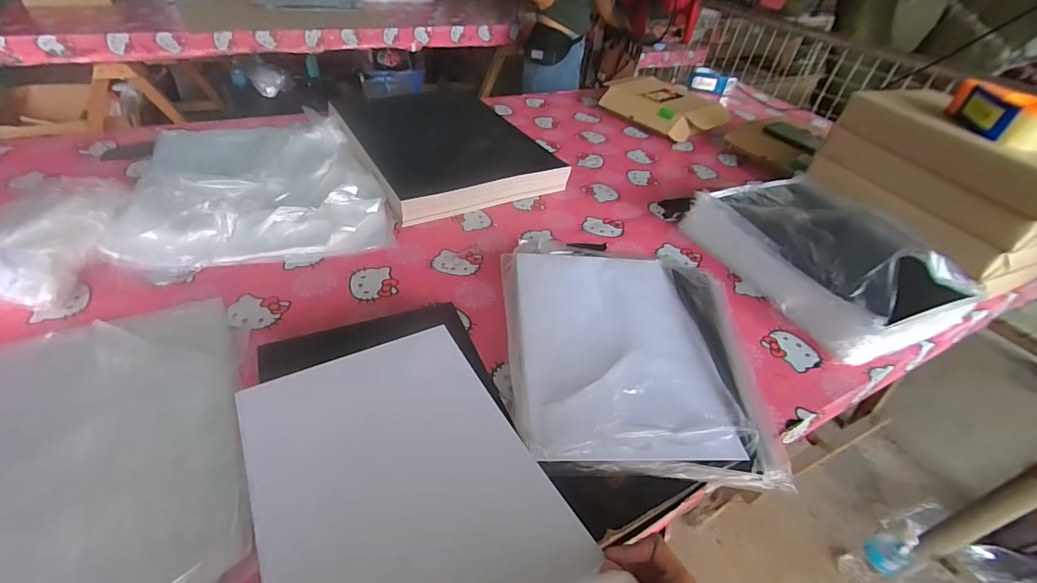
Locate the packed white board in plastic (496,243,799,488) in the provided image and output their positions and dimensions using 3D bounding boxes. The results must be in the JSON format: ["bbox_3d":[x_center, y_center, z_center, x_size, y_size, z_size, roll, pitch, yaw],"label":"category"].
[{"bbox_3d":[0.158,0.062,0.665,0.348,0.033,0.411,4,41,-2],"label":"packed white board in plastic"}]

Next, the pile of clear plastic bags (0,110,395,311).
[{"bbox_3d":[-0.596,-0.212,0.852,0.596,0.089,0.534,-16,45,-24],"label":"pile of clear plastic bags"}]

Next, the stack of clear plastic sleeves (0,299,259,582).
[{"bbox_3d":[-0.471,0.175,0.481,0.323,0.020,0.410,-14,45,-23],"label":"stack of clear plastic sleeves"}]

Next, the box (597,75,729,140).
[{"bbox_3d":[0.431,-0.562,1.383,0.256,0.085,0.357,-25,50,-32],"label":"box"}]

